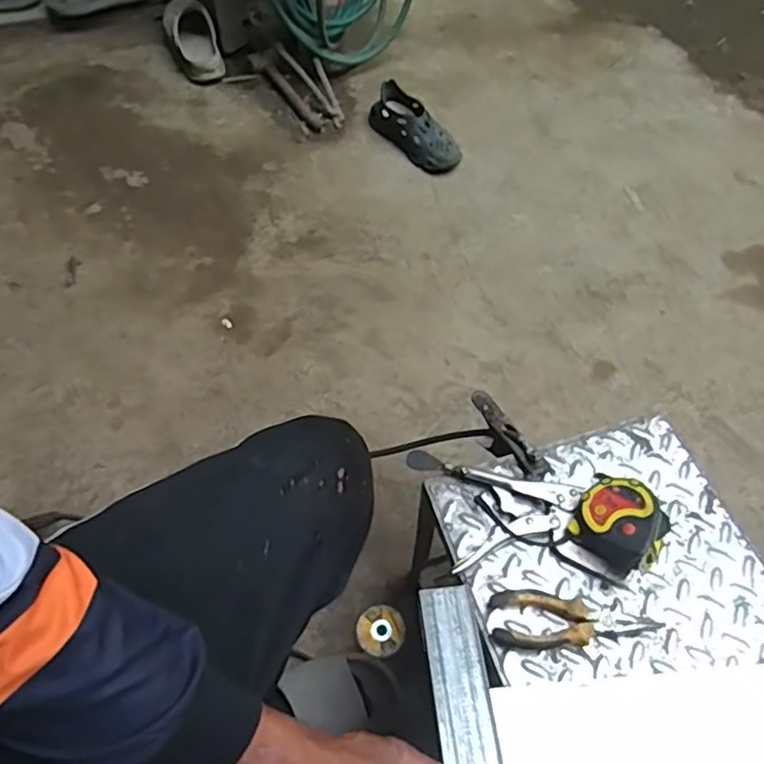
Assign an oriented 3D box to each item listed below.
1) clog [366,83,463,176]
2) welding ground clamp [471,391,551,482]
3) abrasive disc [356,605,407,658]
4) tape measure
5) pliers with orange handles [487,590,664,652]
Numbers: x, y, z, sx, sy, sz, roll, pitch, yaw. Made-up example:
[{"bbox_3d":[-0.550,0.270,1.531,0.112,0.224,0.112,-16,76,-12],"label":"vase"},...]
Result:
[{"bbox_3d":[0.077,-0.598,1.464,0.105,0.090,0.276,-29,60,-19],"label":"clog"},{"bbox_3d":[0.142,0.063,0.734,0.036,0.034,0.155,-15,34,-11],"label":"welding ground clamp"},{"bbox_3d":[-0.002,0.349,0.883,0.066,0.007,0.066,-23,58,-16],"label":"abrasive disc"},{"bbox_3d":[0.237,0.140,0.620,0.079,0.056,0.088,-38,63,-24],"label":"tape measure"},{"bbox_3d":[0.182,0.227,0.589,0.155,0.018,0.048,4,55,2],"label":"pliers with orange handles"}]

